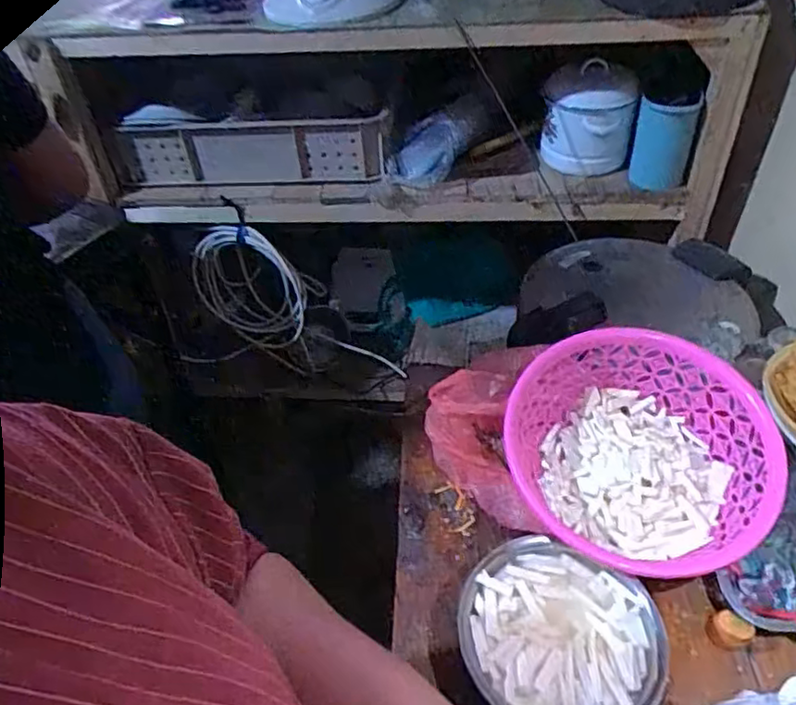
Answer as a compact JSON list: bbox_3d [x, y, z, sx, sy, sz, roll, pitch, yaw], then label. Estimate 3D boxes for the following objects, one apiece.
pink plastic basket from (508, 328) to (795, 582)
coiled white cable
[{"bbox_3d":[0.250,0.104,0.665,0.244,0.103,0.251,-2,46,2],"label":"pink plastic basket"},{"bbox_3d":[-0.364,-0.157,1.570,0.275,0.352,0.049,13,48,16],"label":"coiled white cable"}]

